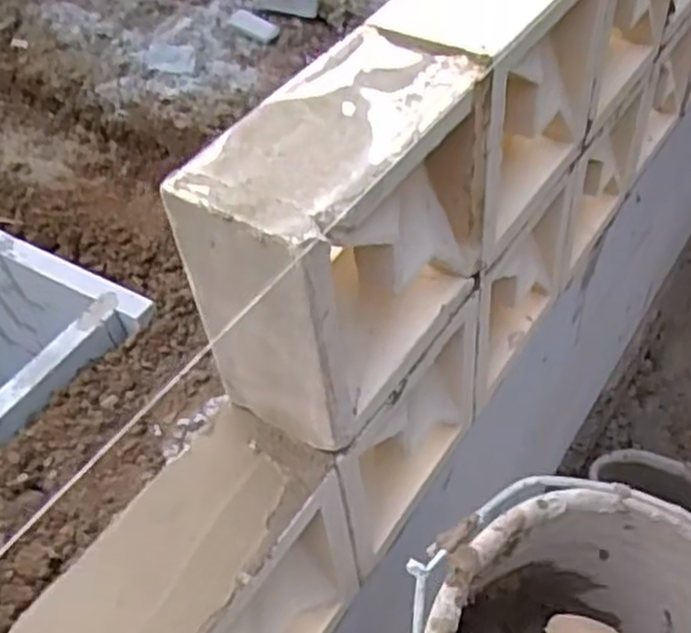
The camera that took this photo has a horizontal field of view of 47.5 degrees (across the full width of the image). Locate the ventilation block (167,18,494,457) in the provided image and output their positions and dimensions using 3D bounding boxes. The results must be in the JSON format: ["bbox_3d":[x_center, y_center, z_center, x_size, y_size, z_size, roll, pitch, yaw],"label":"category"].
[{"bbox_3d":[-0.001,-0.048,0.524,0.101,0.190,0.198,24,54,26],"label":"ventilation block"}]

